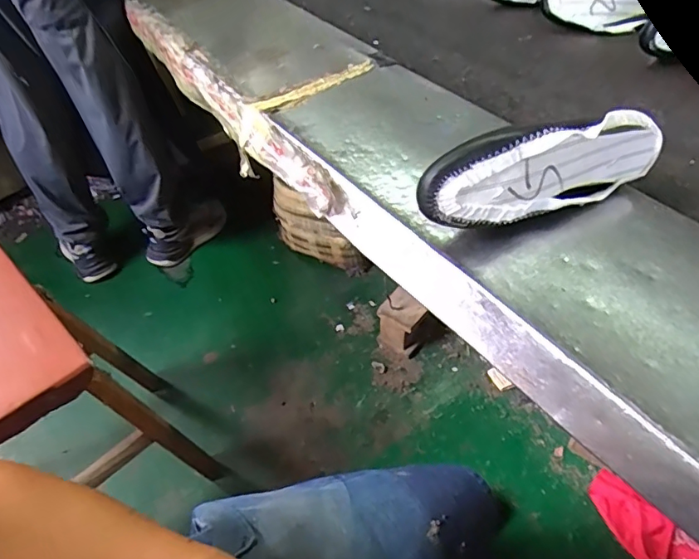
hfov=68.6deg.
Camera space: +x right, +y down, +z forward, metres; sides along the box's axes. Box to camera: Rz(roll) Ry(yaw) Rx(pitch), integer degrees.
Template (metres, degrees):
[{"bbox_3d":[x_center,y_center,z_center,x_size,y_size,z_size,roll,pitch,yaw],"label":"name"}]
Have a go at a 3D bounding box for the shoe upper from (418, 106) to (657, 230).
[{"bbox_3d":[0.176,-0.106,0.472,0.247,0.077,0.050,-13,32,-19],"label":"shoe upper"}]

